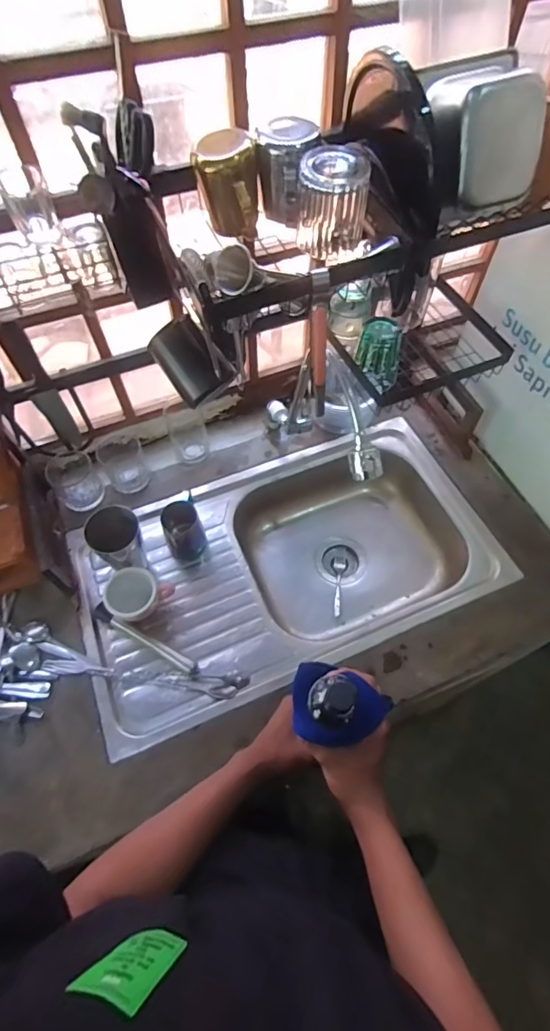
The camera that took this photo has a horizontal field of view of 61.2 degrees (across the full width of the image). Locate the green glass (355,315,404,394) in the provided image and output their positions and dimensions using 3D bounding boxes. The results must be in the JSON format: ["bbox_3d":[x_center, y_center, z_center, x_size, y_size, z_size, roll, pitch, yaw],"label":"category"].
[{"bbox_3d":[0.177,-0.277,0.775,0.070,0.106,0.074,19,61,12],"label":"green glass"}]

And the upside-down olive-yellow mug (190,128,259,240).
[{"bbox_3d":[-0.059,-0.405,0.581,0.074,0.101,0.071,-3,59,-1],"label":"upside-down olive-yellow mug"}]

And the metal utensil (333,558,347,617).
[{"bbox_3d":[0.134,0.148,0.978,0.026,0.012,0.147,7,47,5],"label":"metal utensil"}]

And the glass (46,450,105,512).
[{"bbox_3d":[-0.395,-0.068,0.922,0.084,0.076,0.094,-28,62,-15],"label":"glass"}]

